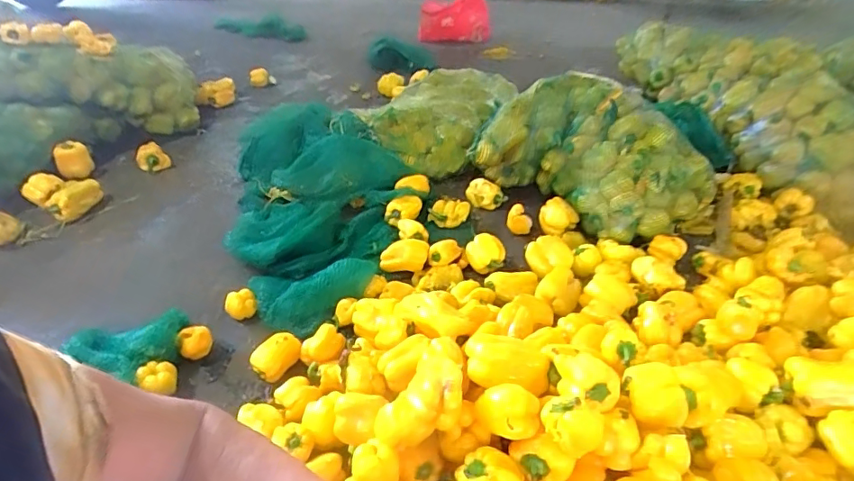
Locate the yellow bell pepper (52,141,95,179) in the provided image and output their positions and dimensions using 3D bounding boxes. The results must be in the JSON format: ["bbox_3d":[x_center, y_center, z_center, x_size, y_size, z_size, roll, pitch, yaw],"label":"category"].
[{"bbox_3d":[-1.063,-0.236,1.523,0.094,0.095,0.083,-21,40,-30],"label":"yellow bell pepper"}]

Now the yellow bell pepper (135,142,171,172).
[{"bbox_3d":[-0.868,-0.266,1.592,0.096,0.073,0.115,-17,38,-26],"label":"yellow bell pepper"}]

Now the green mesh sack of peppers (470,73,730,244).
[{"bbox_3d":[0.464,-0.239,1.373,0.594,0.274,0.371,20,38,25],"label":"green mesh sack of peppers"}]

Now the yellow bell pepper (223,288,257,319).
[{"bbox_3d":[-0.398,0.143,1.080,0.064,0.057,0.054,-14,37,-22],"label":"yellow bell pepper"}]

